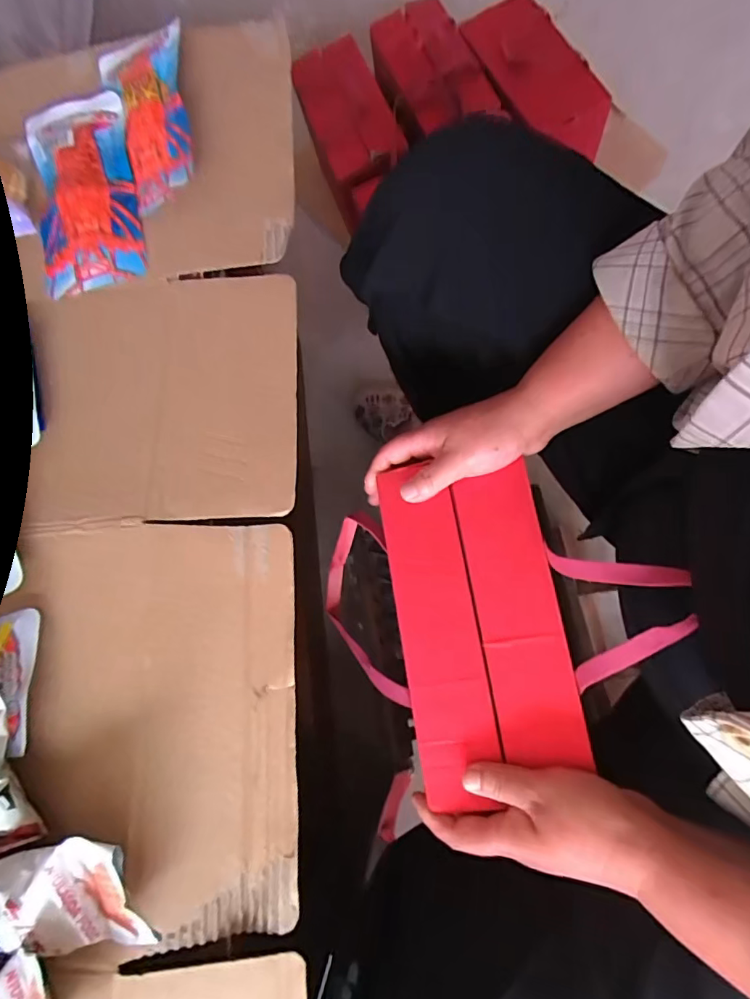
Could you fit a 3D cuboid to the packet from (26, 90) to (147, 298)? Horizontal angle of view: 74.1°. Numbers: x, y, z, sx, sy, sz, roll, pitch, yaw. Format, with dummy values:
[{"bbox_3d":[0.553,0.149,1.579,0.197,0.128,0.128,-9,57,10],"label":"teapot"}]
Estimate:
[{"bbox_3d":[-0.272,-0.289,0.461,0.094,0.018,0.197,-15,76,6],"label":"packet"}]

